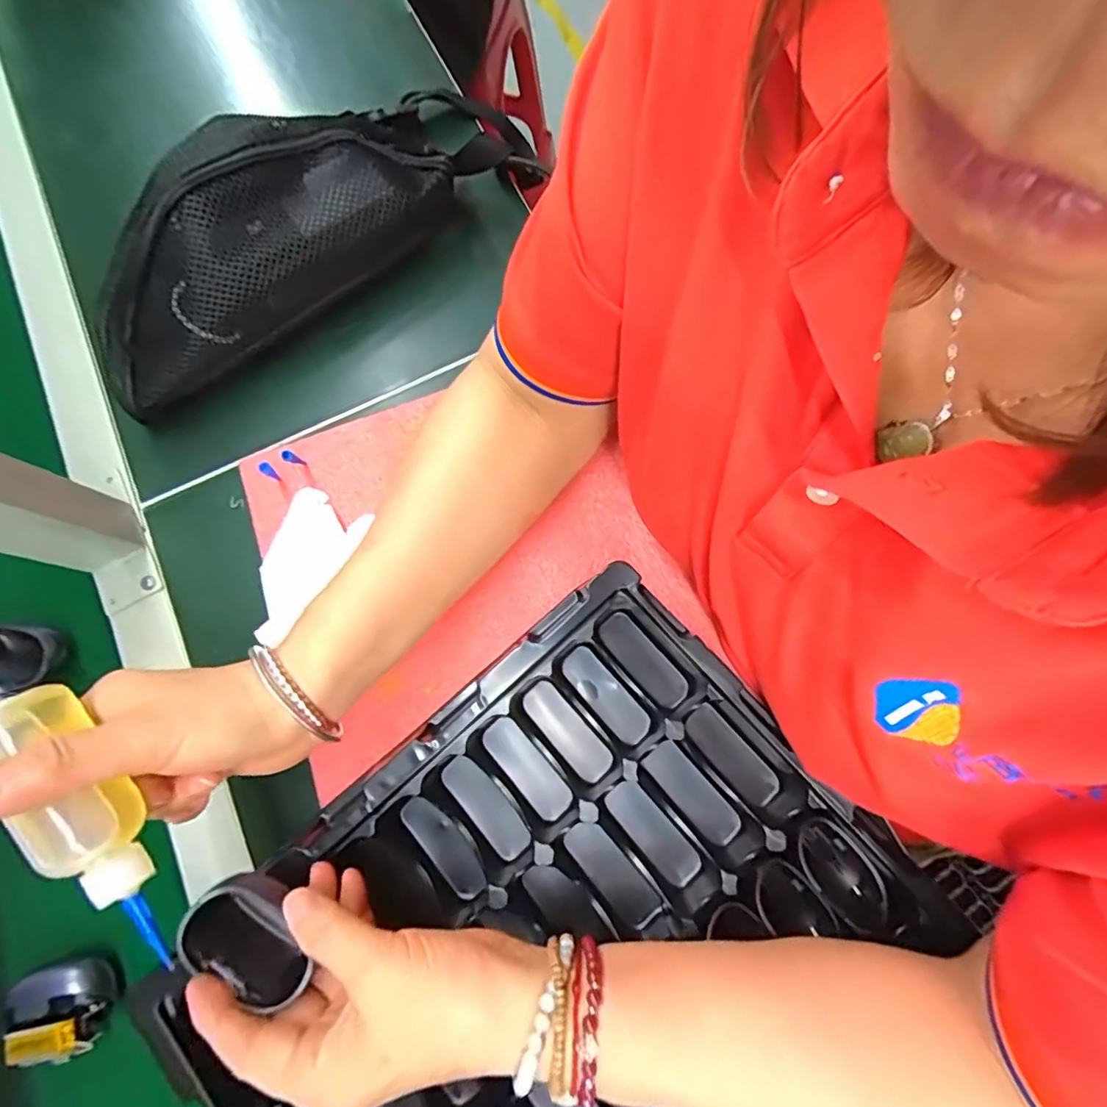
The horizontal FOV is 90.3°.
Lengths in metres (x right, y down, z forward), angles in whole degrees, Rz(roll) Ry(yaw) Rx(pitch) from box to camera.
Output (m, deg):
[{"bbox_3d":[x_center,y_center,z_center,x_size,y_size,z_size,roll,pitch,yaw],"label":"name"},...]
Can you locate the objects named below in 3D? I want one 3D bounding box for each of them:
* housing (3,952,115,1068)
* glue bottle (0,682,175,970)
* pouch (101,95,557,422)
[{"bbox_3d":[-0.267,0.246,0.299,0.043,0.021,0.045,-1,76,3],"label":"housing"},{"bbox_3d":[-0.176,0.103,0.206,0.029,0.028,0.110,-34,86,-9],"label":"glue bottle"},{"bbox_3d":[-0.169,-0.243,0.384,0.350,0.105,0.111,-38,75,-10],"label":"pouch"}]

